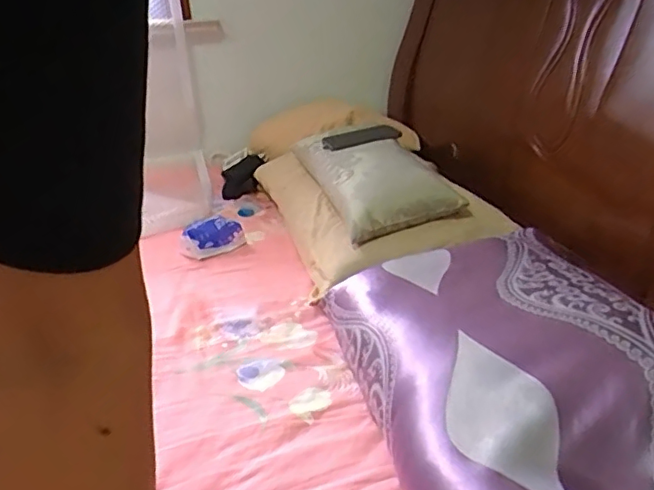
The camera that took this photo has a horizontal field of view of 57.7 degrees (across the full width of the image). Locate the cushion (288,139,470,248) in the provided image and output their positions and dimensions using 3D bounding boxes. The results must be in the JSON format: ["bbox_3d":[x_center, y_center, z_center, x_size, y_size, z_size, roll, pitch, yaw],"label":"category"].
[{"bbox_3d":[0.090,-0.136,1.148,0.210,0.111,0.413,-10,23,-12],"label":"cushion"}]

